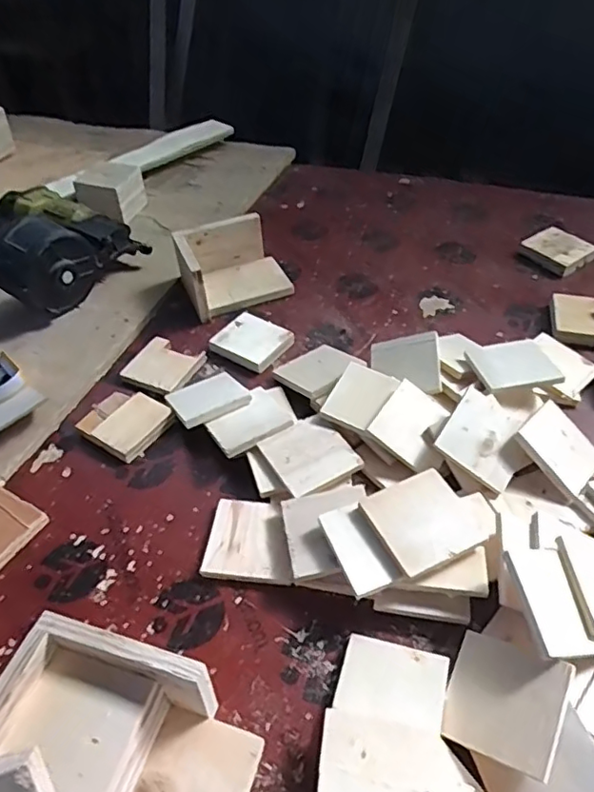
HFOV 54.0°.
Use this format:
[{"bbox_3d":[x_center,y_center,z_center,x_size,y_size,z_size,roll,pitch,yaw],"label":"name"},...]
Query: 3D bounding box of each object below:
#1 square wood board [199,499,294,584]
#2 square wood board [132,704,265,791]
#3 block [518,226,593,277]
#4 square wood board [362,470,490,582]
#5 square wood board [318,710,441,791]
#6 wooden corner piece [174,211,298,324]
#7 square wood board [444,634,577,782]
[{"bbox_3d":[-0.048,0.149,0.612,0.089,0.015,0.090,2,45,6],"label":"square wood board"},{"bbox_3d":[-0.081,0.305,0.452,0.085,0.011,0.099,17,50,10],"label":"square wood board"},{"bbox_3d":[0.437,-0.244,0.975,0.091,0.021,0.097,-28,53,-26],"label":"block"},{"bbox_3d":[0.123,0.119,0.562,0.092,0.012,0.090,-24,52,-16],"label":"square wood board"},{"bbox_3d":[0.061,0.292,0.432,0.089,0.010,0.092,10,47,6],"label":"square wood board"},{"bbox_3d":[-0.100,-0.206,0.915,0.159,0.087,0.125,-17,48,-14],"label":"wooden corner piece"},{"bbox_3d":[0.169,0.247,0.473,0.088,0.006,0.086,4,53,39],"label":"square wood board"}]

